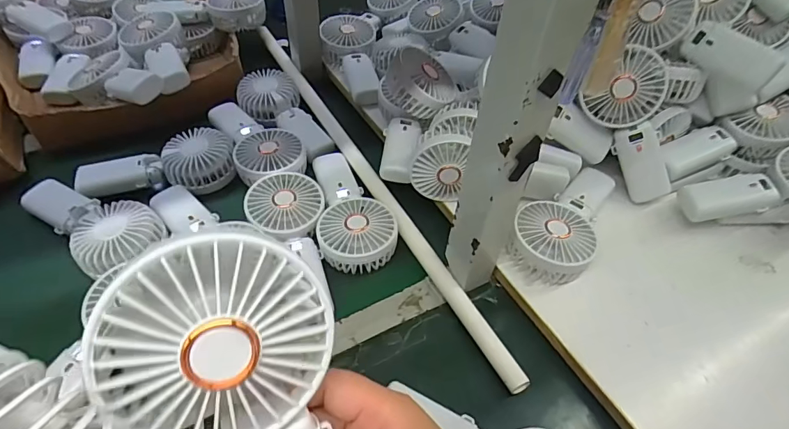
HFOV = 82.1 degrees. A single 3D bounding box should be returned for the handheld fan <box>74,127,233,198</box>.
[{"bbox_3d":[-0.293,-0.063,0.564,0.178,0.040,0.081,-3,51,-3],"label":"handheld fan"}]

